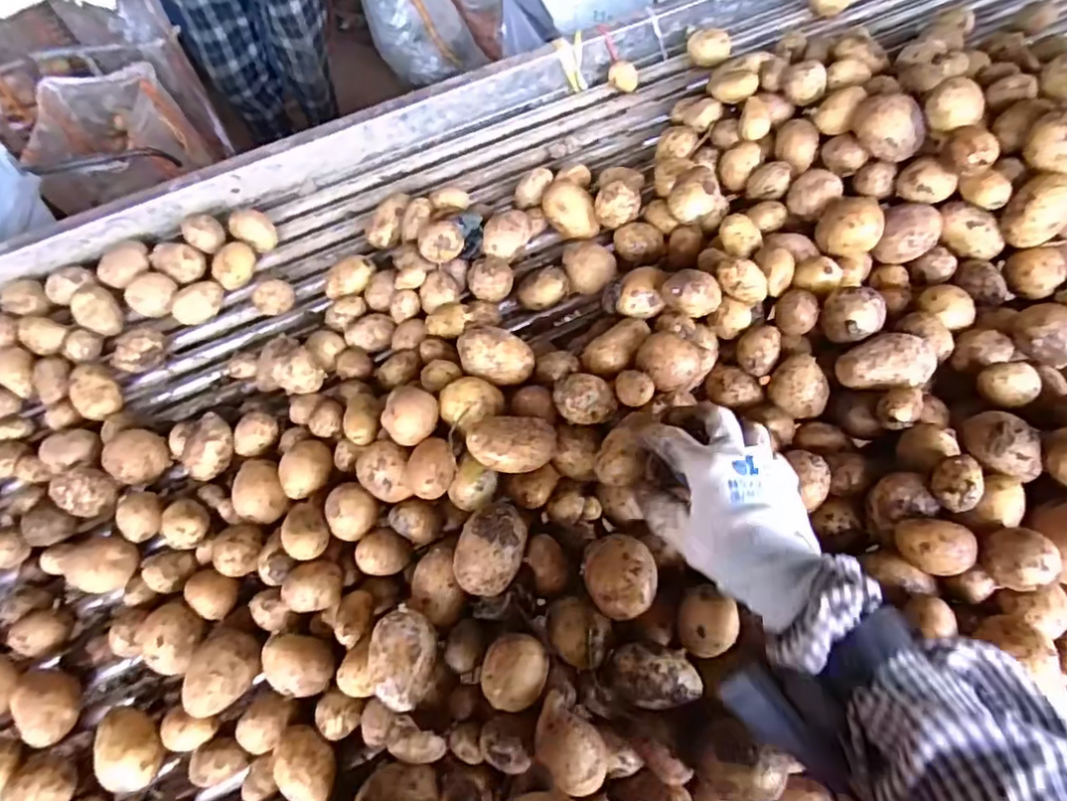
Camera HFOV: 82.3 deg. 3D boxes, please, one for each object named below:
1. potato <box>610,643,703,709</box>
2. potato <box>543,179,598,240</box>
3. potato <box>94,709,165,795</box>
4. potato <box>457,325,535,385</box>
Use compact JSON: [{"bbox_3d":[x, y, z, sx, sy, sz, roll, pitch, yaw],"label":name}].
[{"bbox_3d":[0.085,0.192,0.424,0.060,0.026,0.038,14,62,8],"label":"potato"},{"bbox_3d":[0.038,-0.211,0.662,0.047,0.035,0.069,-22,63,-12],"label":"potato"},{"bbox_3d":[-0.305,0.261,0.461,0.042,0.031,0.058,-28,64,-15],"label":"potato"},{"bbox_3d":[-0.033,-0.035,0.550,0.065,0.045,0.043,0,61,0],"label":"potato"}]

